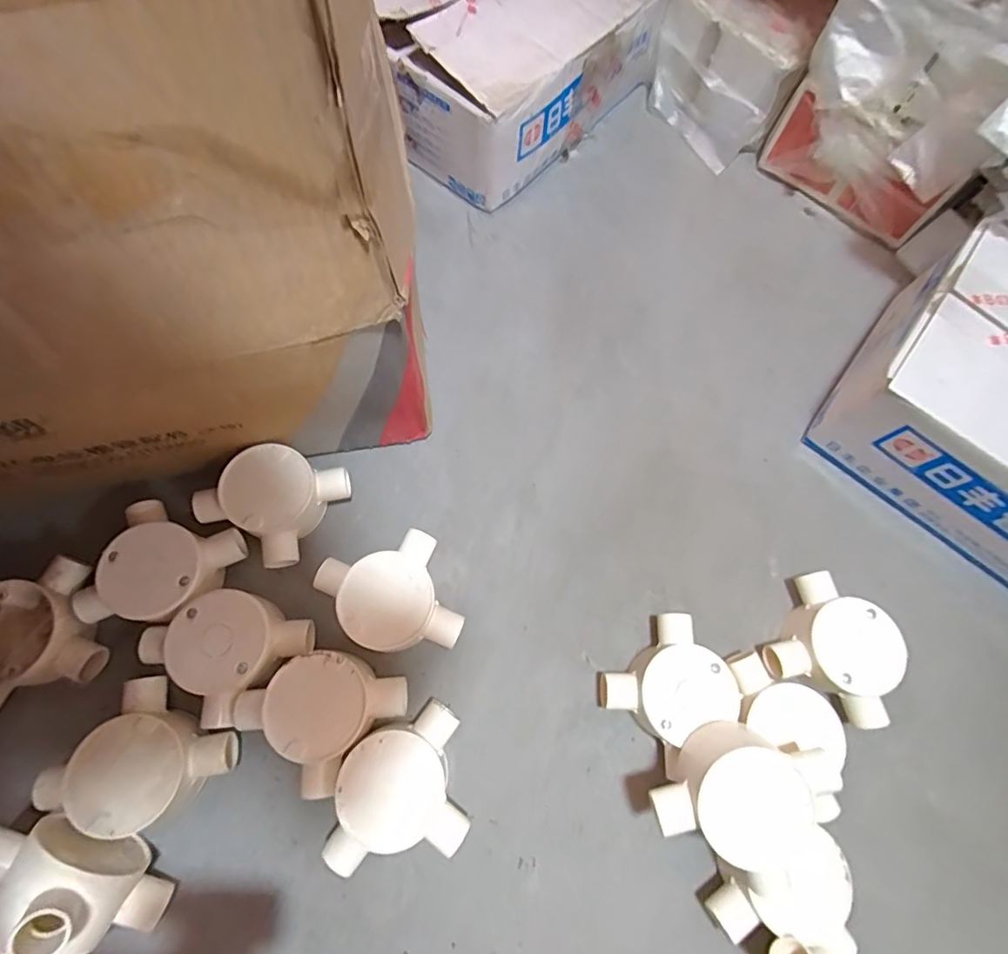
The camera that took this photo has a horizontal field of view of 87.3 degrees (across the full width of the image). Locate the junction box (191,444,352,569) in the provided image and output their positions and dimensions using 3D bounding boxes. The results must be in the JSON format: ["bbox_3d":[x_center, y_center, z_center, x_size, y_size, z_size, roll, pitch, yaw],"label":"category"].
[{"bbox_3d":[-0.167,0.016,0.392,0.081,0.049,0.084,33,72,9],"label":"junction box"}]

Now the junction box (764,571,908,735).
[{"bbox_3d":[0.233,0.119,0.374,0.079,0.047,0.089,28,72,7],"label":"junction box"}]

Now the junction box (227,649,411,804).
[{"bbox_3d":[-0.117,0.150,0.347,0.078,0.046,0.081,41,73,9],"label":"junction box"}]

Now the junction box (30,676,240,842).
[{"bbox_3d":[-0.222,0.181,0.331,0.077,0.047,0.079,35,72,7],"label":"junction box"}]

